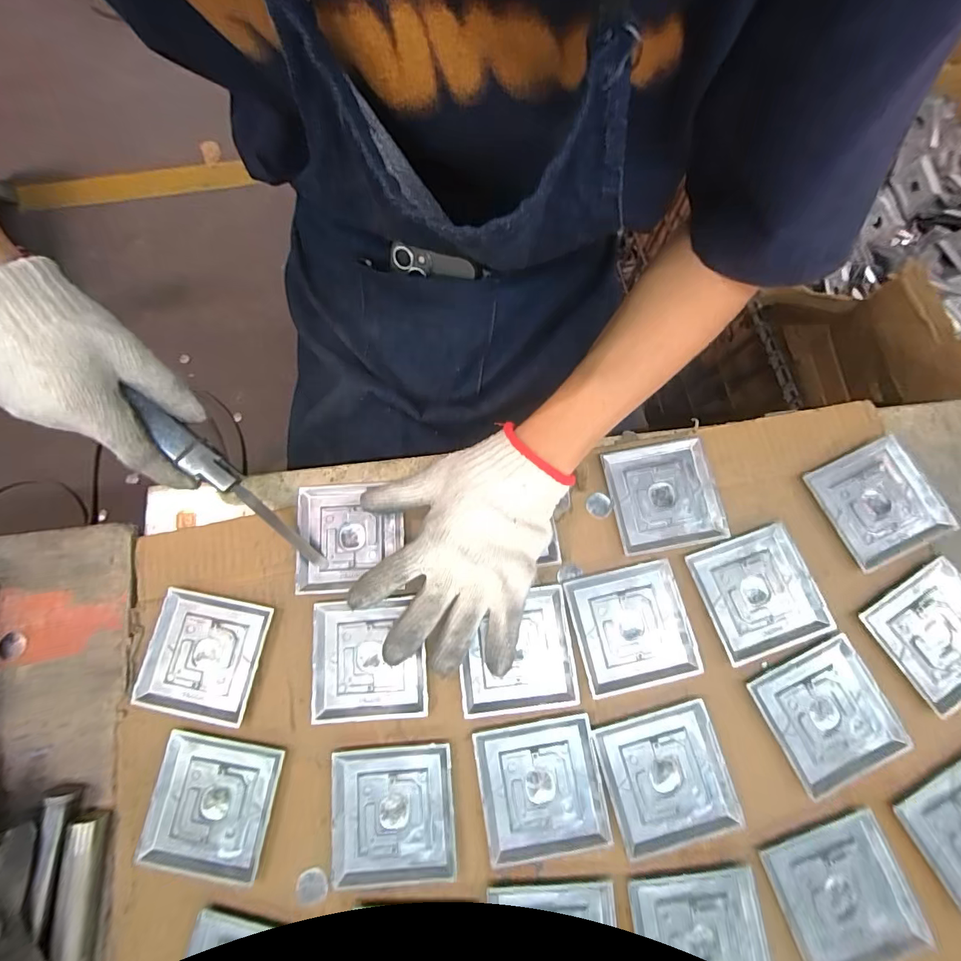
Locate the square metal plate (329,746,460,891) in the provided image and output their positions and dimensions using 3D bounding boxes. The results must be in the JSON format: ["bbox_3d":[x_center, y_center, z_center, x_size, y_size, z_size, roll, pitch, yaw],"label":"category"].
[{"bbox_3d":[-0.066,0.251,0.327,0.090,0.005,0.092,-5,77,-1],"label":"square metal plate"}]

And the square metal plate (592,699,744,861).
[{"bbox_3d":[0.142,0.226,0.331,0.089,0.004,0.092,-15,77,-3],"label":"square metal plate"}]

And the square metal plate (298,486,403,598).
[{"bbox_3d":[-0.110,0.047,0.371,0.087,0.011,0.089,-3,77,0],"label":"square metal plate"}]

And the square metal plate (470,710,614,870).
[{"bbox_3d":[0.045,0.233,0.330,0.089,0.004,0.091,-9,77,-2],"label":"square metal plate"}]

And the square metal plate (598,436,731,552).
[{"bbox_3d":[0.159,0.012,0.380,0.089,0.005,0.091,-10,77,-2],"label":"square metal plate"}]

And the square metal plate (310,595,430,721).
[{"bbox_3d":[-0.090,0.143,0.351,0.088,0.007,0.091,-5,77,-1],"label":"square metal plate"}]

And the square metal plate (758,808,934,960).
[{"bbox_3d":[0.260,0.297,0.311,0.089,0.005,0.089,-20,78,-4],"label":"square metal plate"}]

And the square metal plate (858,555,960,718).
[{"bbox_3d":[0.369,0.122,0.348,0.088,0.008,0.088,-32,79,-7],"label":"square metal plate"}]

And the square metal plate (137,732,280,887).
[{"bbox_3d":[-0.205,0.247,0.331,0.090,0.006,0.093,10,77,3],"label":"square metal plate"}]

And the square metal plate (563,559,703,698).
[{"bbox_3d":[0.121,0.118,0.352,0.090,0.004,0.091,-12,77,-2],"label":"square metal plate"}]

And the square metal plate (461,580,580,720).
[{"bbox_3d":[0.027,0.137,0.352,0.089,0.007,0.091,-7,77,-1],"label":"square metal plate"}]

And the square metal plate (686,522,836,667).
[{"bbox_3d":[0.228,0.092,0.360,0.087,0.007,0.091,-19,78,-4],"label":"square metal plate"}]

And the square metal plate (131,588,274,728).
[{"bbox_3d":[-0.225,0.142,0.354,0.091,0.006,0.092,11,77,3],"label":"square metal plate"}]

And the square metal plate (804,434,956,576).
[{"bbox_3d":[0.339,0.018,0.373,0.084,0.012,0.092,-24,78,-5],"label":"square metal plate"}]

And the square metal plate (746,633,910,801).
[{"bbox_3d":[0.270,0.182,0.340,0.088,0.007,0.090,-24,78,-5],"label":"square metal plate"}]

